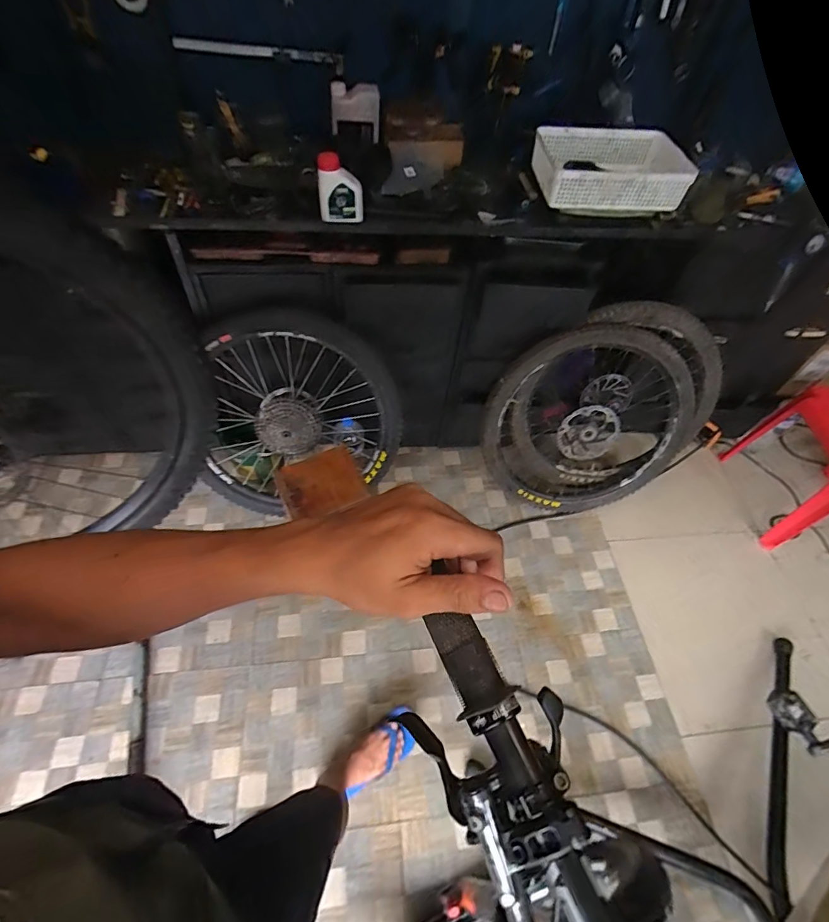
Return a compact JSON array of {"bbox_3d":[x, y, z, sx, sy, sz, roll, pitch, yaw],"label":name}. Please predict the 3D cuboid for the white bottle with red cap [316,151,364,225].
[{"bbox_3d":[-0.170,-0.621,1.051,0.100,0.150,0.061,-3,55,-8],"label":"white bottle with red cap"}]

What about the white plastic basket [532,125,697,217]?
[{"bbox_3d":[0.467,-0.686,1.087,0.347,0.111,0.239,3,55,-3],"label":"white plastic basket"}]

